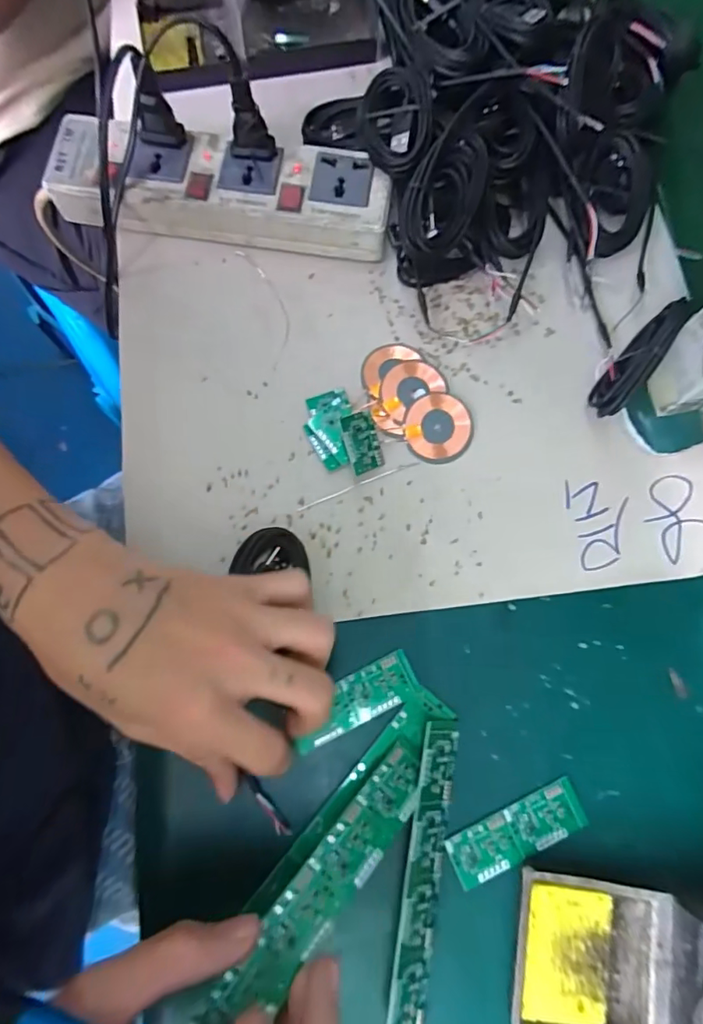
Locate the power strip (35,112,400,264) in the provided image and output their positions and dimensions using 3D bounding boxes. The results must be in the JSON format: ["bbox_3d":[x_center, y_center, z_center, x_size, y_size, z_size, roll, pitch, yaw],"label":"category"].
[{"bbox_3d":[-0.081,-0.203,0.328,0.207,0.037,0.053,8,77,2],"label":"power strip"}]

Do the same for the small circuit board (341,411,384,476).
[{"bbox_3d":[0.007,-0.040,0.295,0.024,0.004,0.034,-26,107,-35],"label":"small circuit board"}]

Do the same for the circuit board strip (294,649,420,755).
[{"bbox_3d":[0.000,0.102,0.276,0.072,0.004,0.026,-25,78,-6],"label":"circuit board strip"}]

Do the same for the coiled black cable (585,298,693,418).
[{"bbox_3d":[0.163,-0.087,0.295,0.015,0.042,0.070,36,80,8],"label":"coiled black cable"}]

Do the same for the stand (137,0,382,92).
[{"bbox_3d":[-0.063,-0.350,0.337,0.162,0.079,0.078,-9,77,-2],"label":"stand"}]

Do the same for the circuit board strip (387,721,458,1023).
[{"bbox_3d":[0.036,0.179,0.254,0.024,0.004,0.140,19,75,-33],"label":"circuit board strip"}]

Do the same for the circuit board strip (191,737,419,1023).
[{"bbox_3d":[-0.012,0.165,0.228,0.025,0.005,0.141,44,56,9],"label":"circuit board strip"}]

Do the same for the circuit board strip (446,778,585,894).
[{"bbox_3d":[0.085,0.165,0.263,0.072,0.004,0.025,-23,78,-5],"label":"circuit board strip"}]

